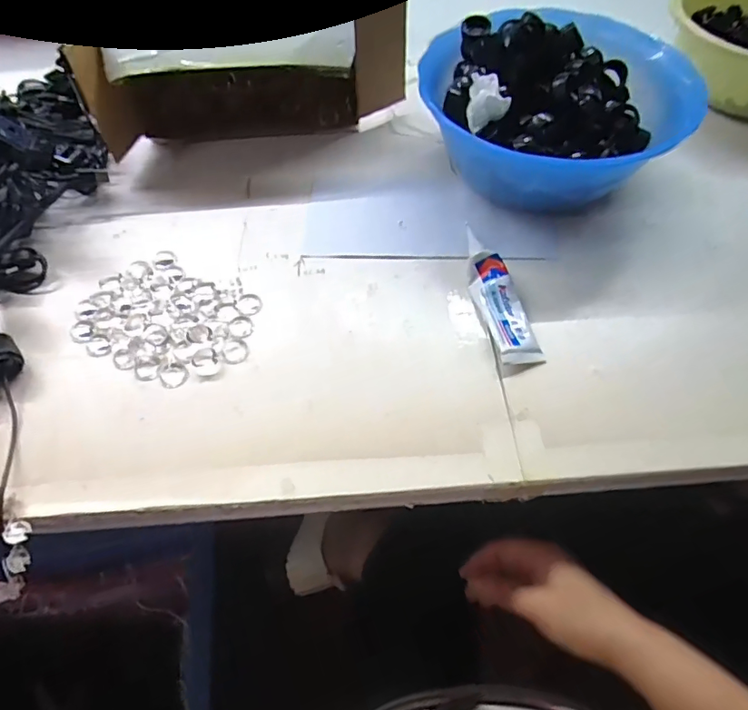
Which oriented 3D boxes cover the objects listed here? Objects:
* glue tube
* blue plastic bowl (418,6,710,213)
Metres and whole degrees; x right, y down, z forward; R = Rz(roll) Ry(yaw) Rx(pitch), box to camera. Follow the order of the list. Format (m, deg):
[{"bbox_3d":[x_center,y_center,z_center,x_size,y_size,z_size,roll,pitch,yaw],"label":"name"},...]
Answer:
[{"bbox_3d":[0.103,-0.053,0.434,0.034,0.020,0.141,-12,58,-6],"label":"glue tube"},{"bbox_3d":[0.156,-0.228,0.493,0.214,0.098,0.200,-1,57,1],"label":"blue plastic bowl"}]

